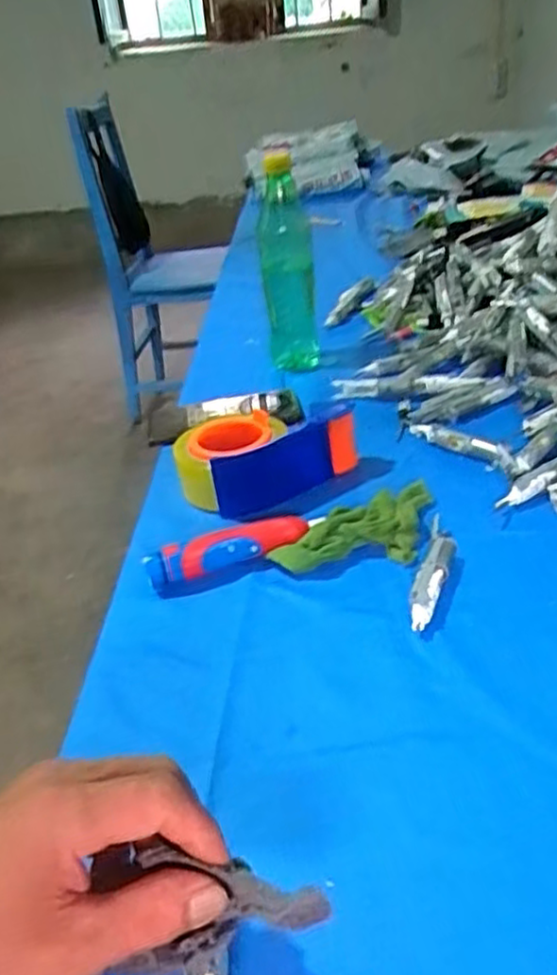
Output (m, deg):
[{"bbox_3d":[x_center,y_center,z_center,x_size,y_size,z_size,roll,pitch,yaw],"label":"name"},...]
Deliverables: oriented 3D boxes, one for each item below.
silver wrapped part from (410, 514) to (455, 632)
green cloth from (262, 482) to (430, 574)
[{"bbox_3d":[0.113,0.061,0.528,0.021,0.015,0.117,7,34,21],"label":"silver wrapped part"},{"bbox_3d":[0.074,0.035,0.572,0.147,0.023,0.065,-22,35,-23],"label":"green cloth"}]

